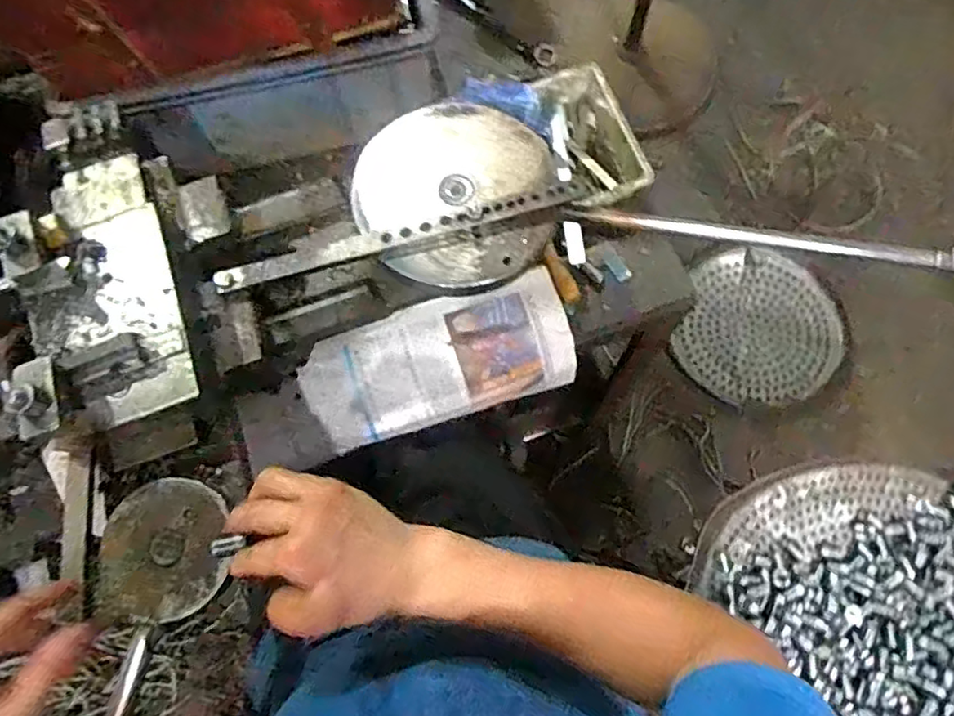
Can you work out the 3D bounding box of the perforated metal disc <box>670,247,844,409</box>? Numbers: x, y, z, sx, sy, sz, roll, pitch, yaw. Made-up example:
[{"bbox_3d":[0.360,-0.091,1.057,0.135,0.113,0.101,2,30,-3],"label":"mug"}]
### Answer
[{"bbox_3d":[0.647,-0.075,1.427,0.341,0.033,0.363,-1,72,2],"label":"perforated metal disc"}]

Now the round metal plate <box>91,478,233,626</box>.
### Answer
[{"bbox_3d":[-0.234,0.142,0.466,0.096,0.013,0.099,-1,71,2],"label":"round metal plate"}]

